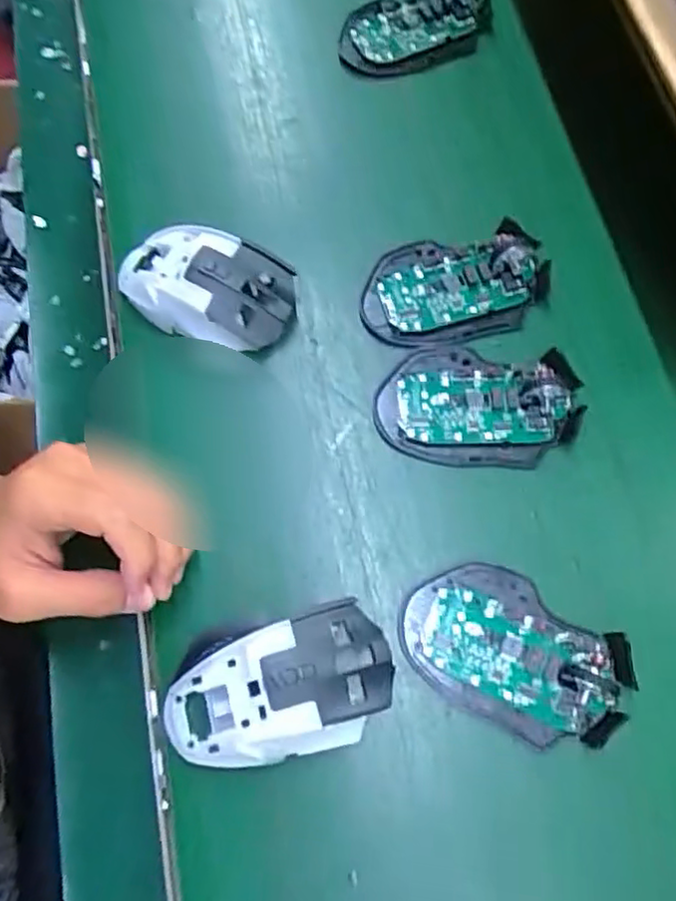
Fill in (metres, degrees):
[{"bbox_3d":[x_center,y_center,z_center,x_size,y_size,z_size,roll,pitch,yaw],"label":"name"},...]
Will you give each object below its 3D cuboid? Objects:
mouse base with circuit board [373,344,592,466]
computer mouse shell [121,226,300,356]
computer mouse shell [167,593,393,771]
[{"bbox_3d":[0.081,-0.028,0.385,0.113,0.021,0.070,6,70,4],"label":"mouse base with circuit board"},{"bbox_3d":[-0.083,-0.099,0.410,0.116,0.037,0.060,20,72,9],"label":"computer mouse shell"},{"bbox_3d":[-0.031,0.118,0.331,0.115,0.032,0.064,-14,70,-4],"label":"computer mouse shell"}]

